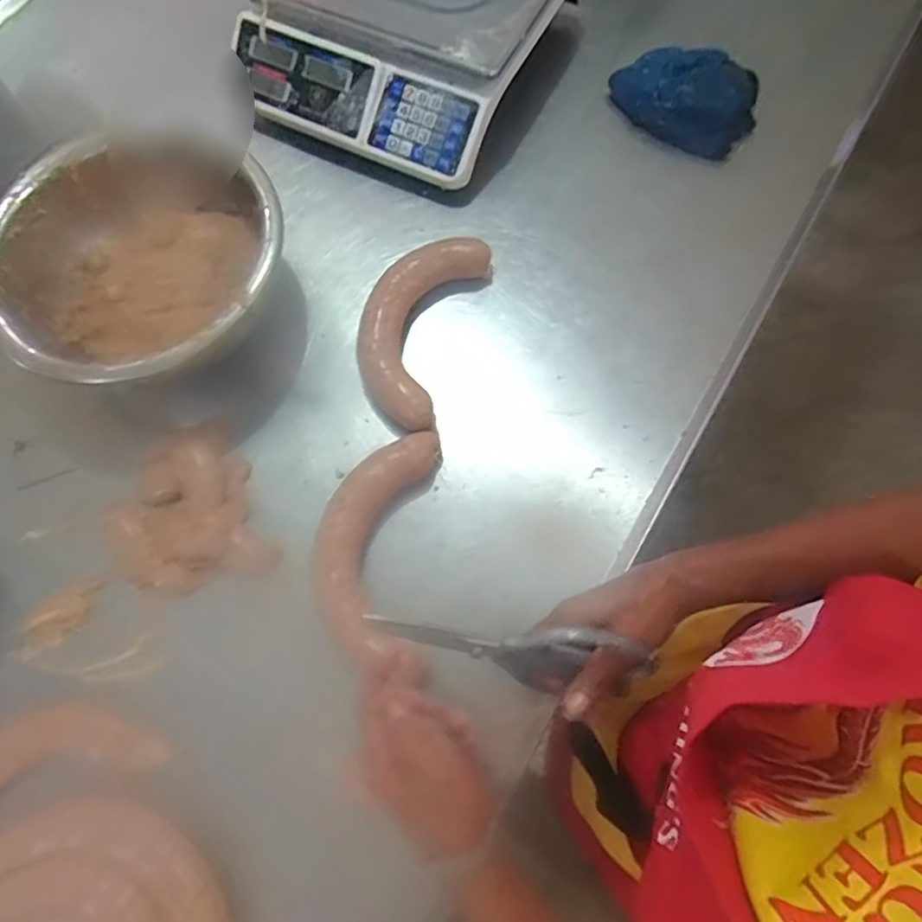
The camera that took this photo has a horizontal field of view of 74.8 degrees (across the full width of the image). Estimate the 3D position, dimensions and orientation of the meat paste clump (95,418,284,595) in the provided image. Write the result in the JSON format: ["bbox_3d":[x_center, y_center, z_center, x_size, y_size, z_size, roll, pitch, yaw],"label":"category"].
[{"bbox_3d":[-0.270,0.055,0.579,0.145,0.027,0.152,-23,73,-7],"label":"meat paste clump"}]

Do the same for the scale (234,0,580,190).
[{"bbox_3d":[-0.079,-0.507,0.720,0.319,0.113,0.319,25,74,8],"label":"scale"}]

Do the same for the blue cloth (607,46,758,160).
[{"bbox_3d":[0.270,-0.441,0.721,0.168,0.056,0.109,38,76,12],"label":"blue cloth"}]

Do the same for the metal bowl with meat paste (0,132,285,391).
[{"bbox_3d":[-0.318,-0.185,0.613,0.276,0.092,0.253,0,72,0],"label":"metal bowl with meat paste"}]

